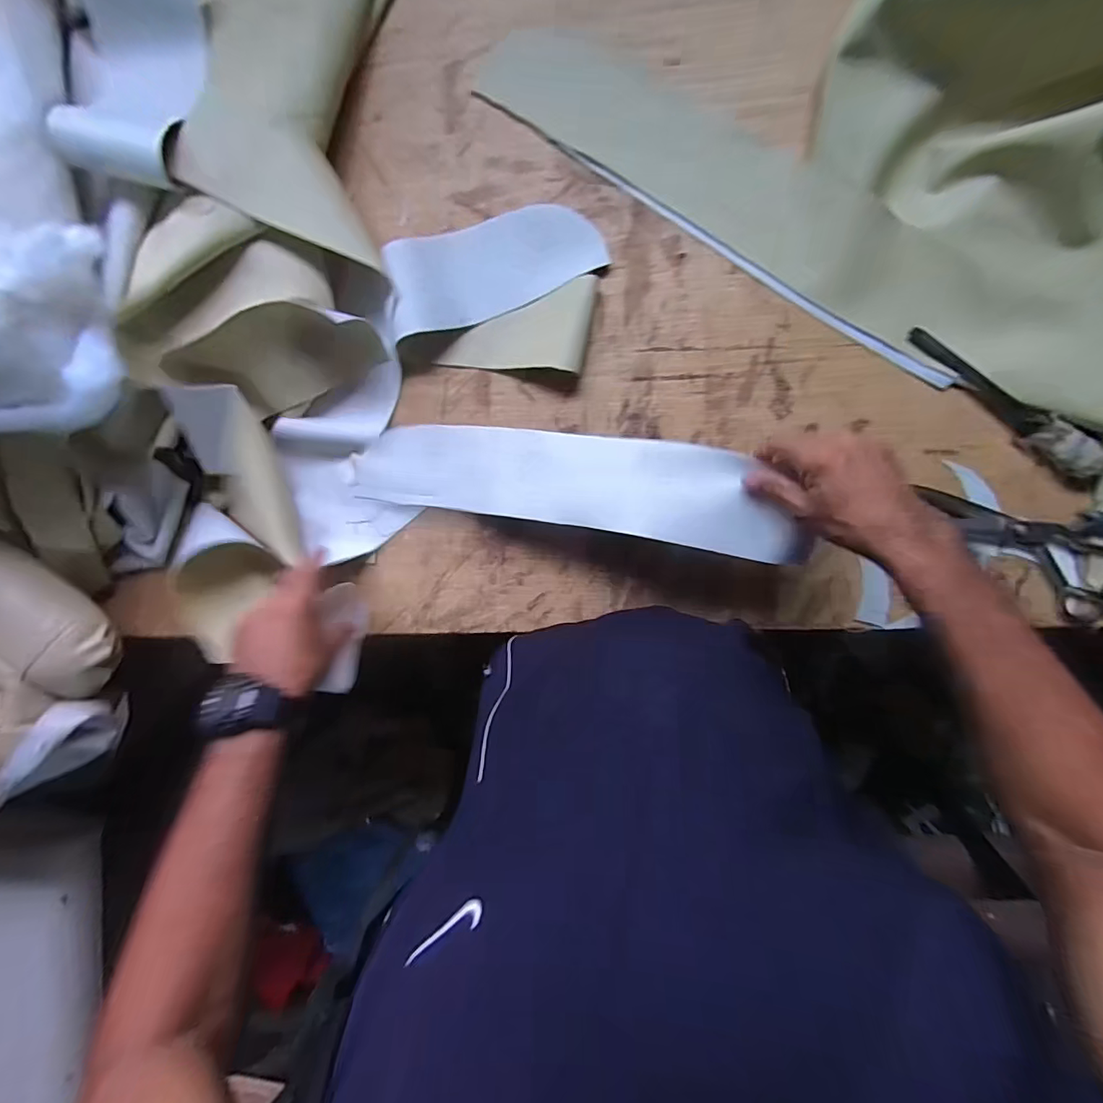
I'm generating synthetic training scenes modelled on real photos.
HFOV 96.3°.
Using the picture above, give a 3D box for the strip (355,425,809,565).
[{"bbox_3d":[0.007,-0.074,0.517,0.470,0.025,0.095,10,96,17],"label":"strip"}]

